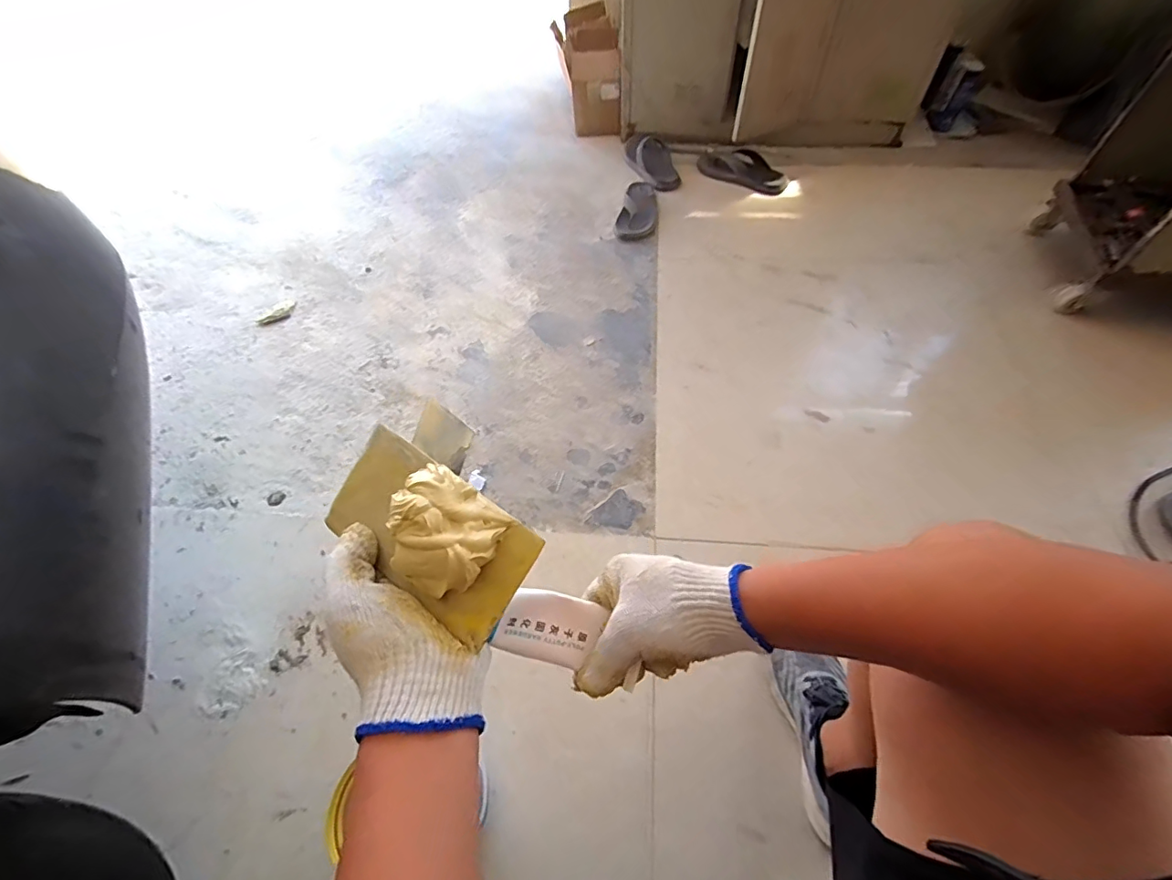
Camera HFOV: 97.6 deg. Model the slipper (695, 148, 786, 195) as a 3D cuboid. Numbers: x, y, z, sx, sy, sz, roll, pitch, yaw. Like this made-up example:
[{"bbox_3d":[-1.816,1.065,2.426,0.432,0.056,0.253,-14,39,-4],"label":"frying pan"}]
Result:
[{"bbox_3d":[0.458,-0.803,1.526,0.281,0.060,0.124,24,60,18],"label":"slipper"}]

